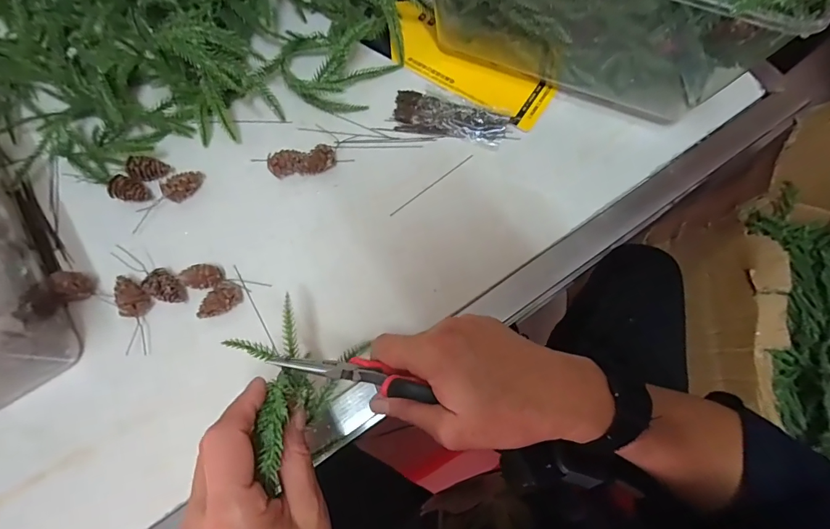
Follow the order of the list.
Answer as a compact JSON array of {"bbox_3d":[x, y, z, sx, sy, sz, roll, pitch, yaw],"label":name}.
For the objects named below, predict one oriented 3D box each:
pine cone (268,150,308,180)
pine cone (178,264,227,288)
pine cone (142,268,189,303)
[{"bbox_3d":[-0.118,-0.095,0.399,0.036,0.022,0.020,-10,74,-4],"label":"pine cone"},{"bbox_3d":[-0.184,0.011,0.366,0.035,0.024,0.021,2,74,-1],"label":"pine cone"},{"bbox_3d":[-0.211,0.019,0.362,0.032,0.021,0.021,33,76,8],"label":"pine cone"}]

